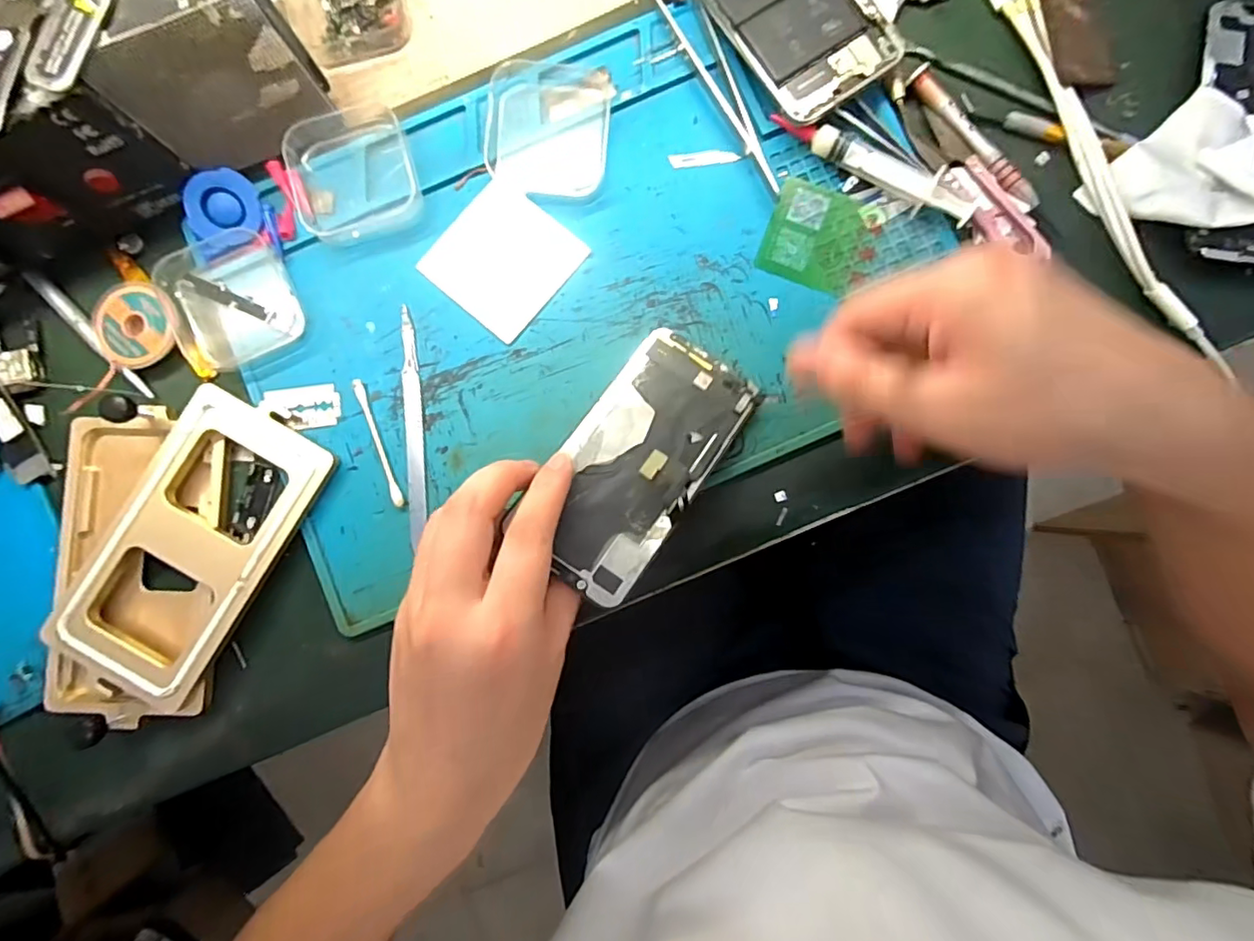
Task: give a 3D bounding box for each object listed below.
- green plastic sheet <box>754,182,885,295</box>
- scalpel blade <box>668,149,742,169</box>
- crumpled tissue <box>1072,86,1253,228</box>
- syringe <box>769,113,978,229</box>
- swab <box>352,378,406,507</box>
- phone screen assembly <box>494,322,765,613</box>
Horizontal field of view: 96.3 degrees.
[{"bbox_3d":[0.103,-0.123,0.298,0.055,0.004,0.051,21,89,2],"label":"green plastic sheet"},{"bbox_3d":[0.042,-0.170,0.306,0.037,0.004,0.008,-6,95,2],"label":"scalpel blade"},{"bbox_3d":[0.290,-0.148,0.284,0.080,0.020,0.066,-40,87,0],"label":"crumpled tissue"},{"bbox_3d":[0.131,-0.160,0.291,0.112,0.017,0.019,29,89,3],"label":"syringe"},{"bbox_3d":[-0.133,-0.015,0.301,0.005,0.005,0.072,-21,88,1],"label":"swab"},{"bbox_3d":[0.009,-0.005,0.273,0.066,0.004,0.137,28,71,3],"label":"phone screen assembly"}]

